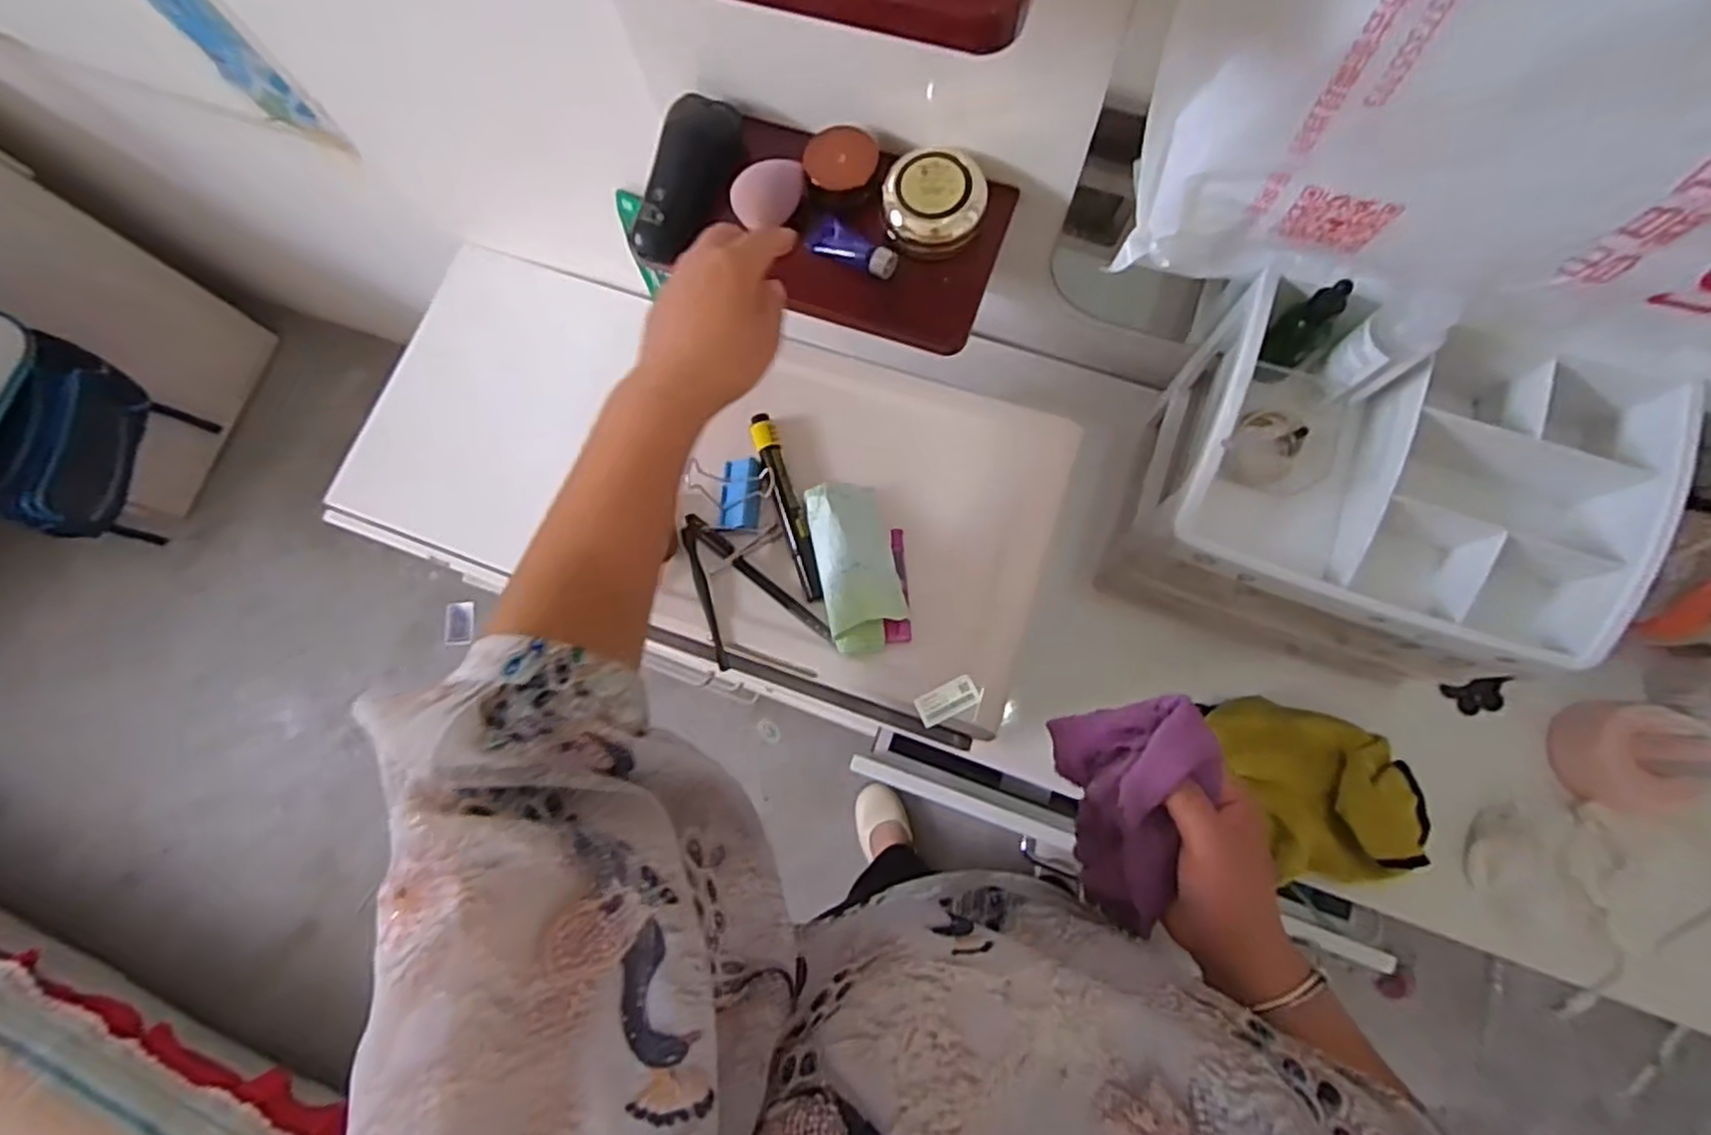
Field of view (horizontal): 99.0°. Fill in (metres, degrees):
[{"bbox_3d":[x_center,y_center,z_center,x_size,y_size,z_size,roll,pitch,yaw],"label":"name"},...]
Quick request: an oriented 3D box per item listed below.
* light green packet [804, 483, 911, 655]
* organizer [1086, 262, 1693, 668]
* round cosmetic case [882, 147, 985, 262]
[{"bbox_3d":[0.000,-0.003,0.479,0.050,0.031,0.113,-14,77,1],"label":"light green packet"},{"bbox_3d":[0.374,-0.052,0.554,0.270,0.210,0.207,19,80,7],"label":"organizer"},{"bbox_3d":[0.053,-0.247,0.497,0.068,0.034,0.056,7,78,5],"label":"round cosmetic case"}]

